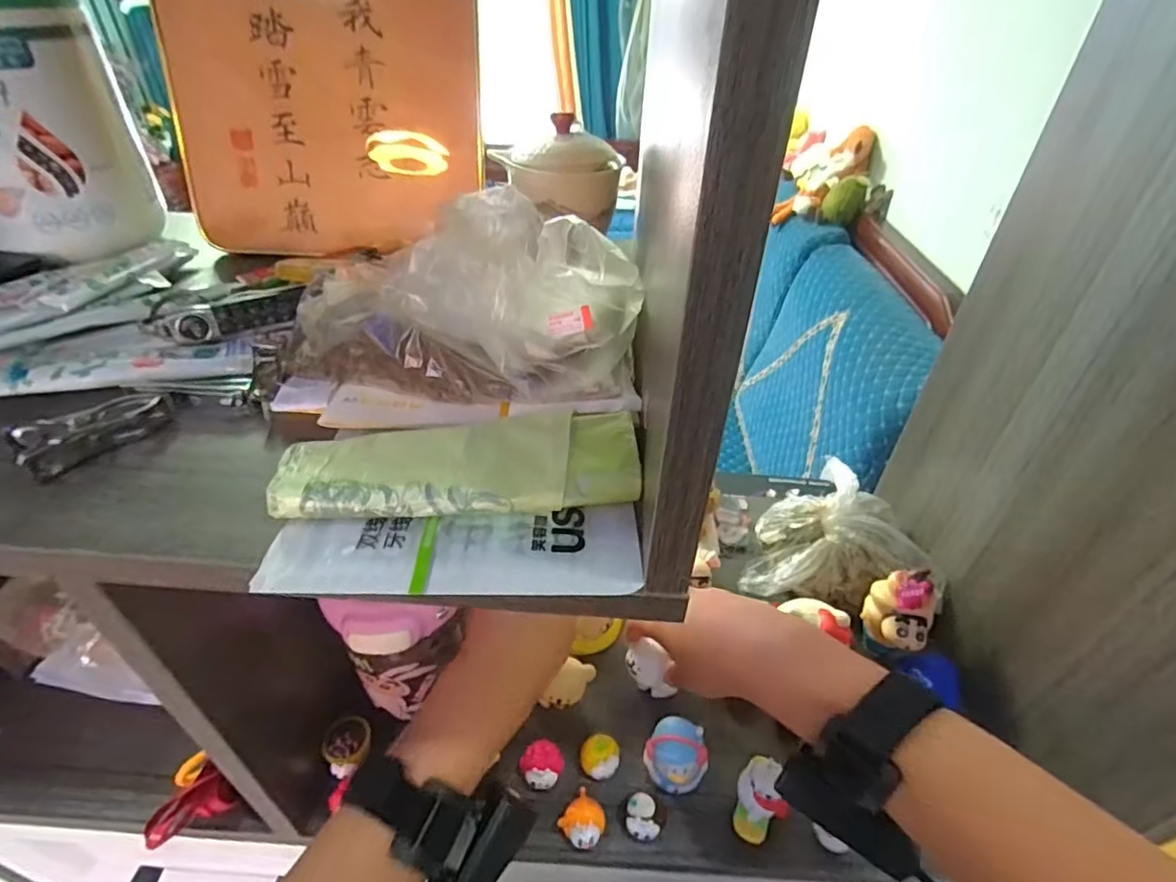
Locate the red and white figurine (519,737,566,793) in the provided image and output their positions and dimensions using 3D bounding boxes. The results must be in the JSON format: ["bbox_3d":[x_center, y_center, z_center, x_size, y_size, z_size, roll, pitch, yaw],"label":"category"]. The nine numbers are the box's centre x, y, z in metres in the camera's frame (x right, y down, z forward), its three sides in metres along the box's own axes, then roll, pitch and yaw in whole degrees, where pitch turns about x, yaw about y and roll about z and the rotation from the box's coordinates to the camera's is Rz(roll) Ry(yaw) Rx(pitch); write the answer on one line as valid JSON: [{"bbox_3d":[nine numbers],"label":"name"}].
[{"bbox_3d":[-0.031,0.224,0.400,0.029,0.023,0.027,-11,41,-16],"label":"red and white figurine"}]

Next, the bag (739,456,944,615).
[{"bbox_3d":[0.244,0.093,0.536,0.154,0.072,0.139,20,42,21],"label":"bag"}]

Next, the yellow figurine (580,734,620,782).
[{"bbox_3d":[0.009,0.223,0.406,0.027,0.025,0.022,-17,43,-22],"label":"yellow figurine"}]

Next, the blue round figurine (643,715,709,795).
[{"bbox_3d":[0.061,0.217,0.396,0.039,0.038,0.033,30,46,30],"label":"blue round figurine"}]

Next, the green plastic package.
[{"bbox_3d":[-0.047,0.012,0.225,0.136,0.021,0.043,-4,39,-7],"label":"green plastic package"}]

